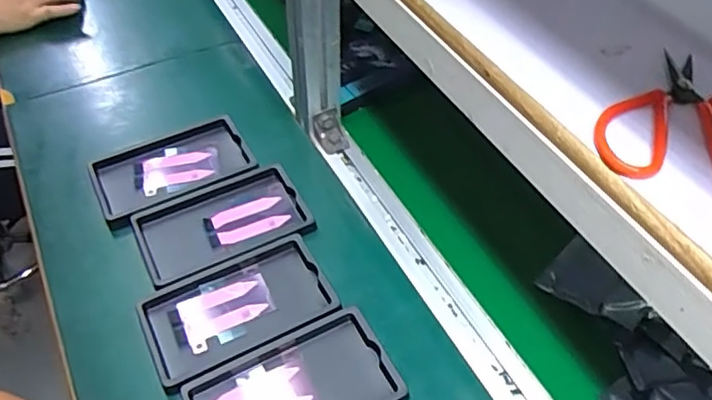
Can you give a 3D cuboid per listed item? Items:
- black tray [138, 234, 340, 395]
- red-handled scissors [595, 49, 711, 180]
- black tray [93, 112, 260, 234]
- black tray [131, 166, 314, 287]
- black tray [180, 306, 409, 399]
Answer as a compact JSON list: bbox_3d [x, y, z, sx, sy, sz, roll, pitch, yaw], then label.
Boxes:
[{"bbox_3d":[-0.104,0.095,0.532,0.158,0.012,0.097,-22,53,-20],"label":"black tray"},{"bbox_3d":[0.200,-0.053,0.365,0.100,0.015,0.118,14,50,9],"label":"red-handled scissors"},{"bbox_3d":[-0.194,-0.035,0.640,0.160,0.016,0.097,-23,53,-20],"label":"black tray"},{"bbox_3d":[-0.131,0.022,0.592,0.159,0.013,0.095,-20,52,-18],"label":"black tray"},{"bbox_3d":[-0.049,0.156,0.482,0.159,0.014,0.094,-20,52,-18],"label":"black tray"}]

